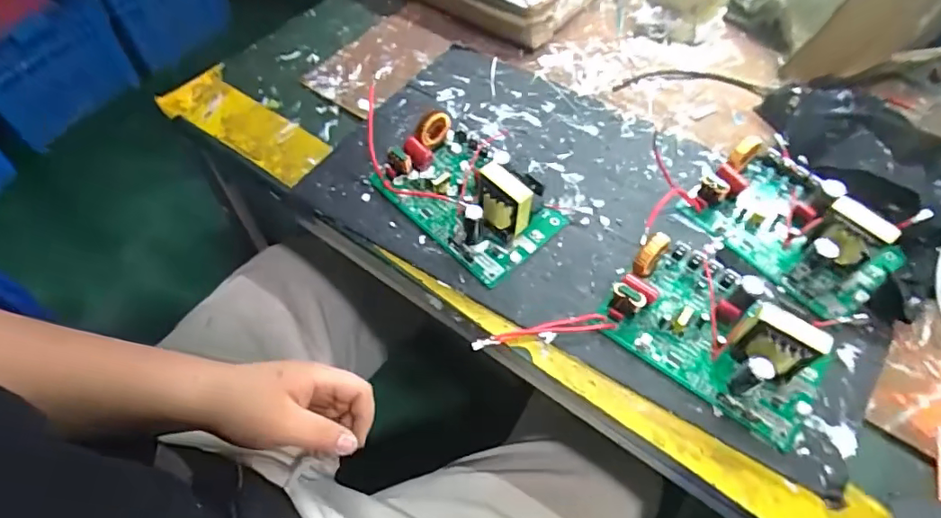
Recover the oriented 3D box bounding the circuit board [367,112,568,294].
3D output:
[{"bbox_3d":[-0.002,-0.064,0.440,0.152,0.051,0.097,40,66,22],"label":"circuit board"}]

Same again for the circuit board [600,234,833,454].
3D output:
[{"bbox_3d":[0.177,0.044,0.376,0.149,0.053,0.096,36,64,20],"label":"circuit board"}]

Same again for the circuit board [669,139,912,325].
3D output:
[{"bbox_3d":[0.258,-0.034,0.422,0.102,0.055,0.148,-33,64,-20],"label":"circuit board"}]

